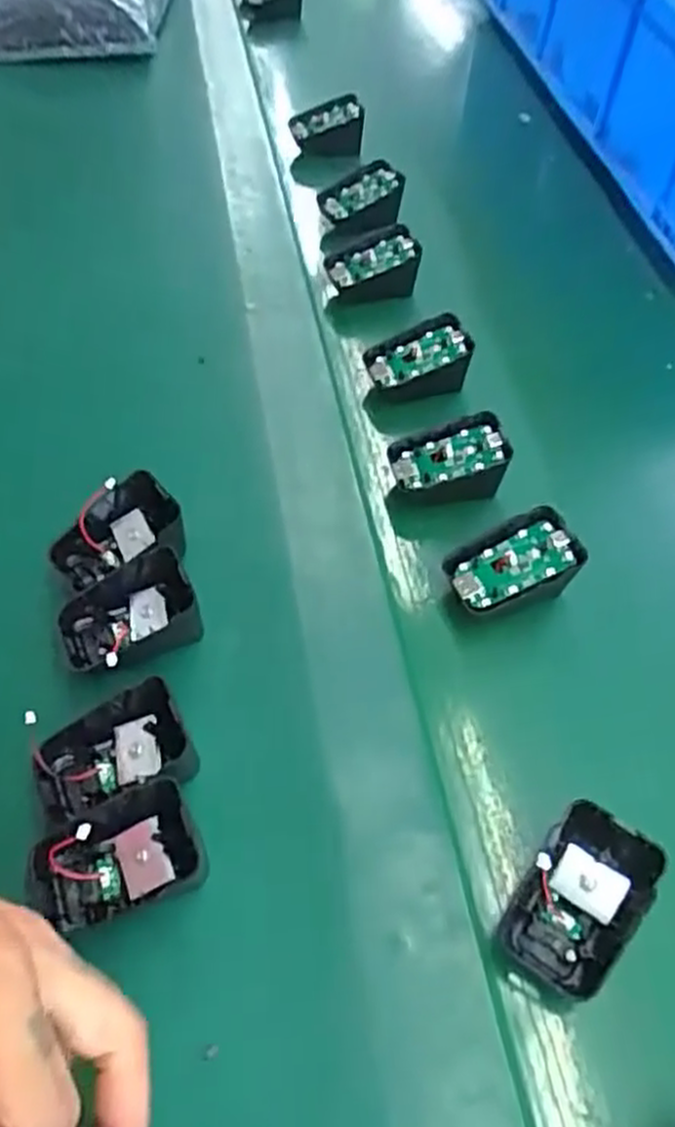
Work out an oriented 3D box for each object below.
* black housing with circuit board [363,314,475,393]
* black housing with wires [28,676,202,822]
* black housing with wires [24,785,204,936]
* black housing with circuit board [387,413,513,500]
[{"bbox_3d":[0.054,-0.135,0.526,0.063,0.044,0.042,-7,51,-12],"label":"black housing with circuit board"},{"bbox_3d":[-0.099,0.082,0.343,0.067,0.034,0.041,-10,52,-15],"label":"black housing with wires"},{"bbox_3d":[-0.091,0.119,0.315,0.067,0.039,0.036,-13,53,-17],"label":"black housing with wires"},{"bbox_3d":[0.065,-0.061,0.471,0.064,0.044,0.035,-1,50,-7],"label":"black housing with circuit board"}]

